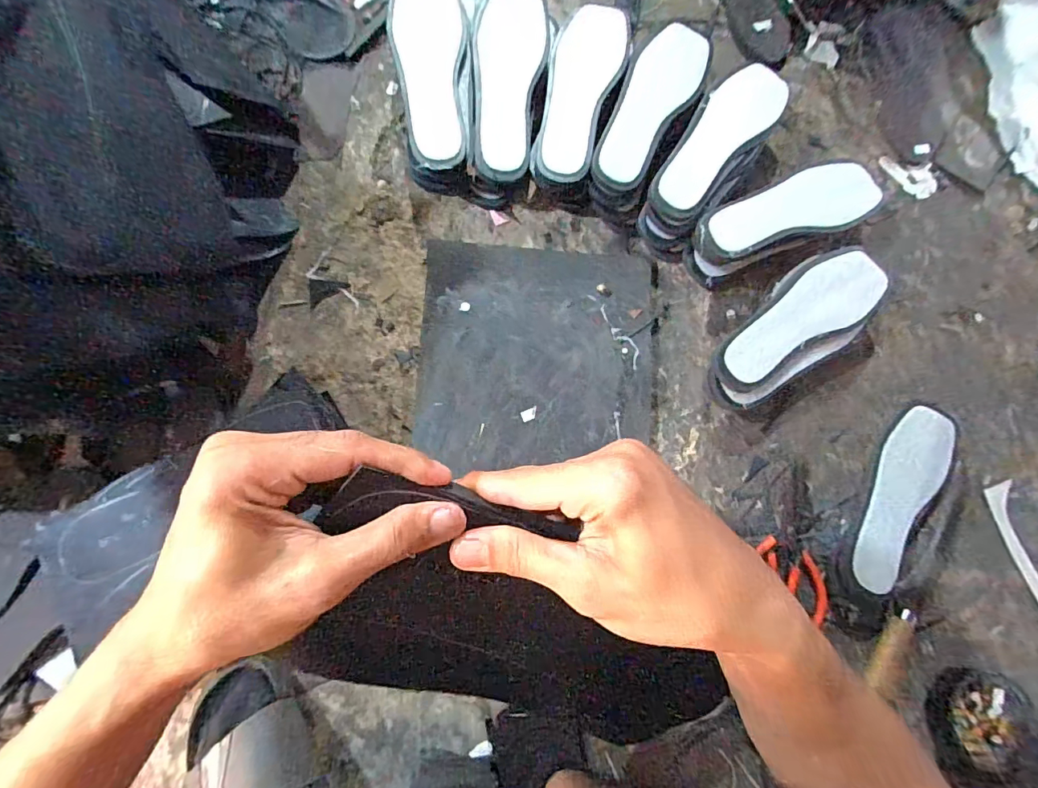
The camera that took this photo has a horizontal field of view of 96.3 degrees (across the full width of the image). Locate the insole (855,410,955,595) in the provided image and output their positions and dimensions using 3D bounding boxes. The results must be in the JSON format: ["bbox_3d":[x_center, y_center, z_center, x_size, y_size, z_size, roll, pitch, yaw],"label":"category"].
[{"bbox_3d":[0.470,0.127,0.563,0.081,0.013,0.232,29,80,-1],"label":"insole"}]

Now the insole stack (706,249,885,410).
[{"bbox_3d":[0.343,-0.077,0.586,0.259,0.064,0.109,-39,86,-11],"label":"insole stack"}]

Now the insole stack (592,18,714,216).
[{"bbox_3d":[0.163,-0.347,0.618,0.096,0.073,0.227,23,81,-2],"label":"insole stack"}]

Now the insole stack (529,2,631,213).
[{"bbox_3d":[0.075,-0.376,0.615,0.092,0.067,0.265,15,81,-3],"label":"insole stack"}]

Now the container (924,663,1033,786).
[{"bbox_3d":[0.533,0.382,0.538,0.114,0.024,0.114,1,80,-6],"label":"container"}]

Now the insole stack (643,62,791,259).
[{"bbox_3d":[0.254,-0.309,0.621,0.102,0.080,0.269,33,81,0],"label":"insole stack"}]

